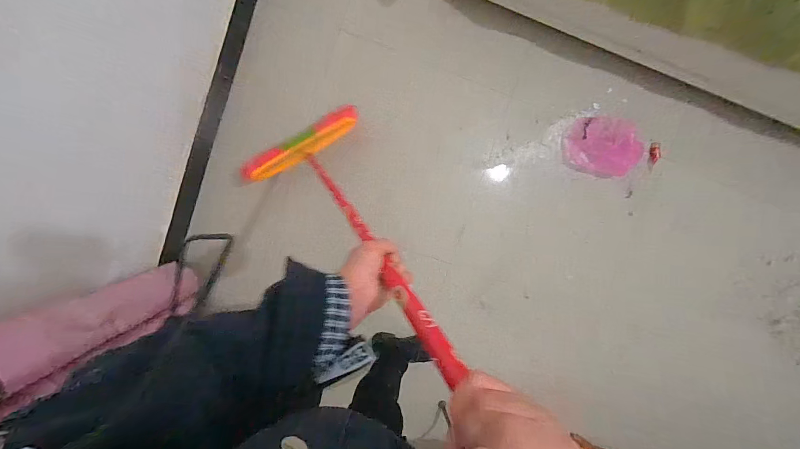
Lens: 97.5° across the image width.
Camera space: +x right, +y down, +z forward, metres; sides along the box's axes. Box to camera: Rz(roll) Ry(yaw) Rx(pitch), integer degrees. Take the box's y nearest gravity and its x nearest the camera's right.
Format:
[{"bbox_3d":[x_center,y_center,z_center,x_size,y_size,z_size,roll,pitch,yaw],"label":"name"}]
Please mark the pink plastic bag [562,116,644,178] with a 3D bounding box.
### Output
[{"bbox_3d":[0.678,-0.259,1.179,0.242,0.082,0.192,1,95,-4],"label":"pink plastic bag"}]

